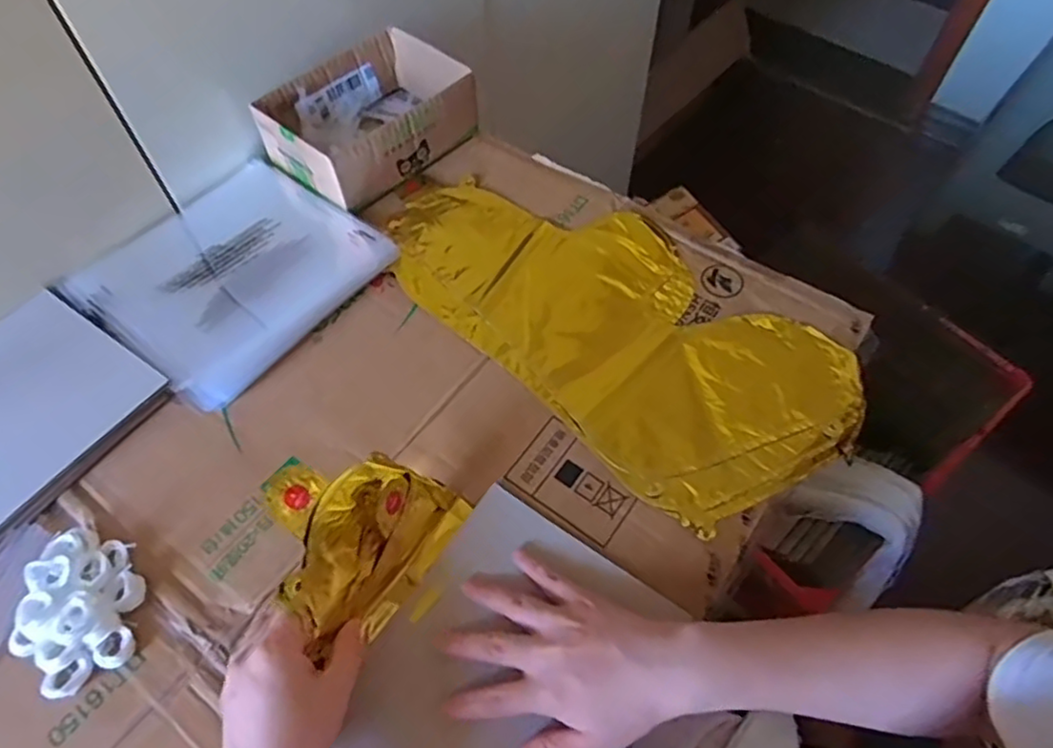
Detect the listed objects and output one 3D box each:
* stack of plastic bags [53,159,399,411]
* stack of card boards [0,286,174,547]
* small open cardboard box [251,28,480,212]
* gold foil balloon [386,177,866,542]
[{"bbox_3d":[-0.265,-0.097,0.594,0.209,0.016,0.218,33,63,19],"label":"stack of plastic bags"},{"bbox_3d":[-0.406,0.040,0.505,0.168,0.015,0.205,30,62,18],"label":"stack of card boards"},{"bbox_3d":[-0.154,-0.252,0.655,0.139,0.070,0.181,37,64,21],"label":"small open cardboard box"},{"bbox_3d":[0.069,-0.054,0.575,0.416,0.010,0.213,39,65,20],"label":"gold foil balloon"}]

